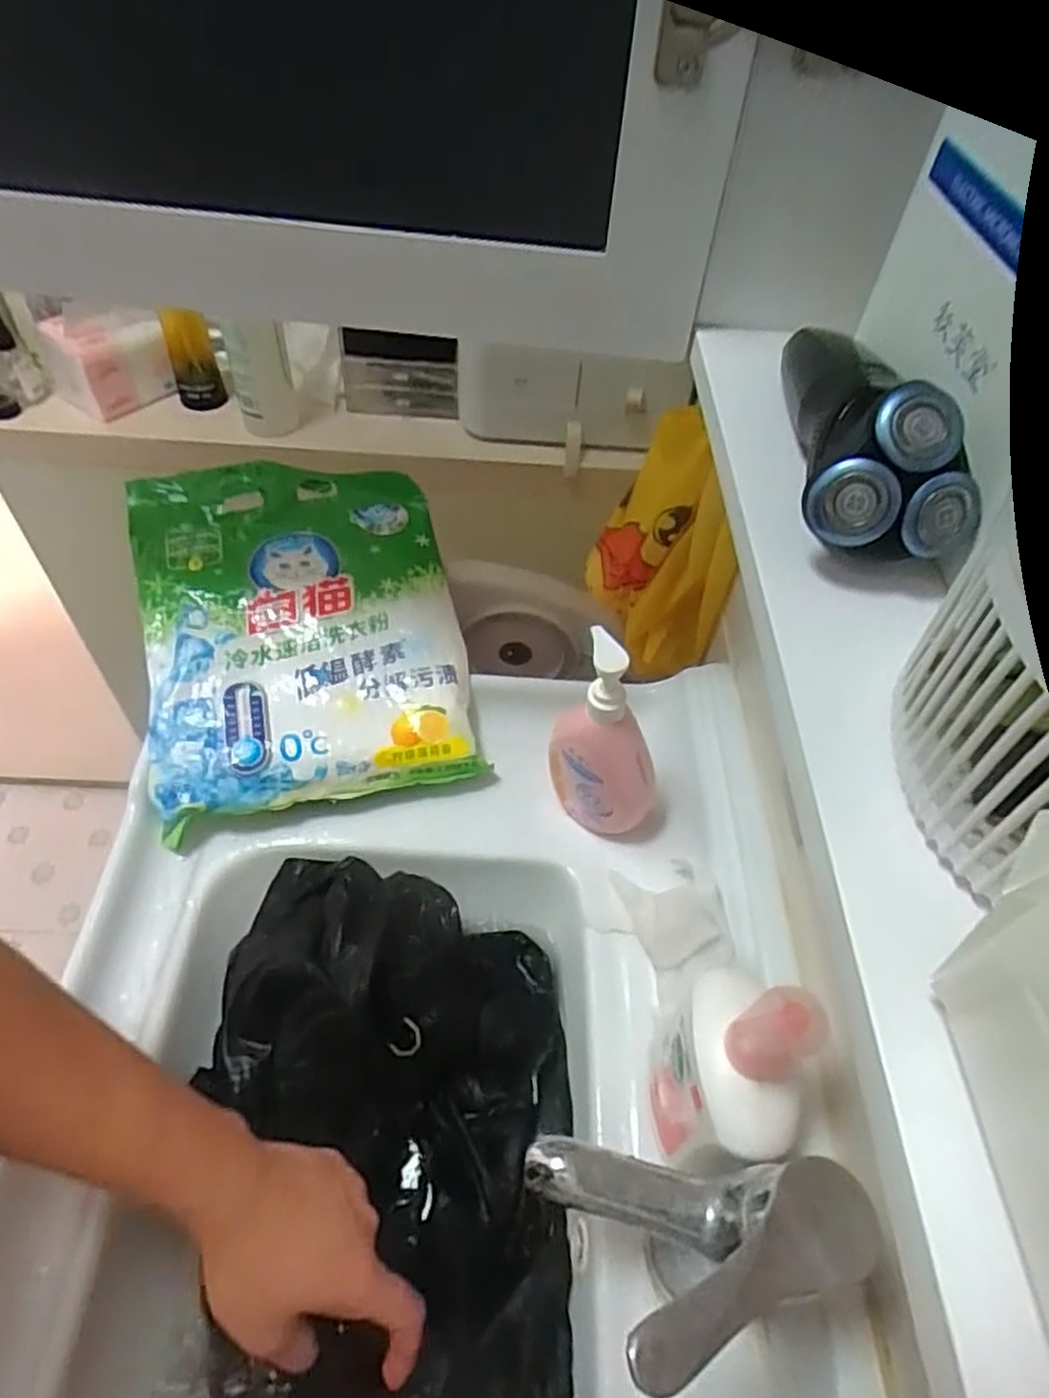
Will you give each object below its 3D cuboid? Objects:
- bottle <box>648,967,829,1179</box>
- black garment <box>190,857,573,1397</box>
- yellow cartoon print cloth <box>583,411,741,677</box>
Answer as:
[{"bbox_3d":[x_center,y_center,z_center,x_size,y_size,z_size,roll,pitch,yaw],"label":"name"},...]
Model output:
[{"bbox_3d":[0.112,0.198,0.413,0.060,0.144,0.097,-6,52,-9],"label":"bottle"},{"bbox_3d":[-0.086,0.294,0.469,0.228,0.104,0.365,3,51,-2],"label":"black garment"},{"bbox_3d":[0.122,-0.143,0.712,0.060,0.216,0.163,-24,57,-22],"label":"yellow cartoon print cloth"}]

